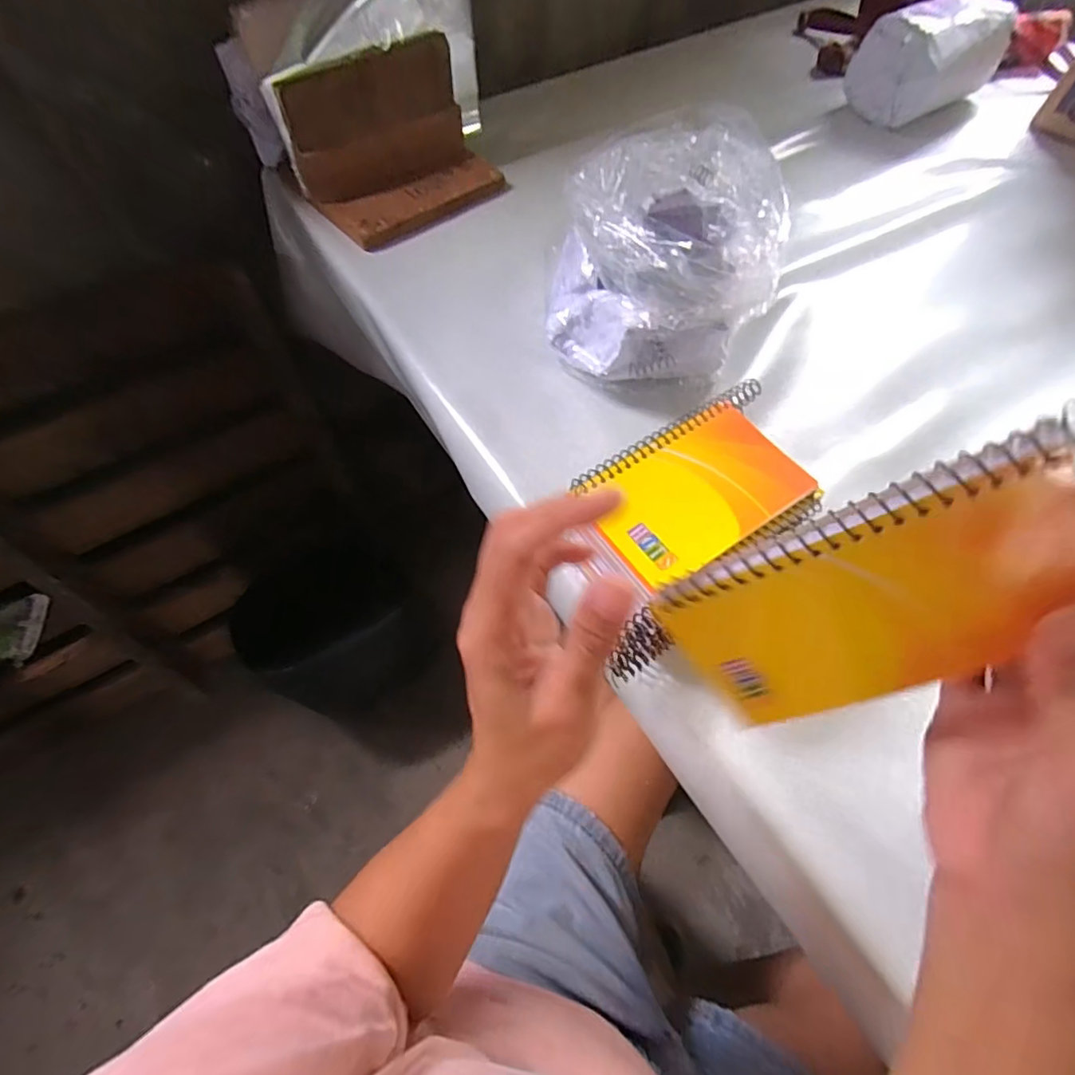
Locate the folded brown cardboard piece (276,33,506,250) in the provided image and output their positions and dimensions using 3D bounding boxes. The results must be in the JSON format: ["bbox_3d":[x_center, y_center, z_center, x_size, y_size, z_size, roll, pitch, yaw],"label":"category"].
[{"bbox_3d":[-0.155,-0.449,0.620,0.211,0.130,0.121,-38,67,-18],"label":"folded brown cardboard piece"}]

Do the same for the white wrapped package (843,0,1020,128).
[{"bbox_3d":[0.525,-0.640,0.727,0.163,0.114,0.123,-33,66,-16],"label":"white wrapped package"}]

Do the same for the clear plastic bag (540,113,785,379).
[{"bbox_3d":[0.113,-0.237,0.480,0.157,0.155,0.189,40,69,20],"label":"clear plastic bag"}]

